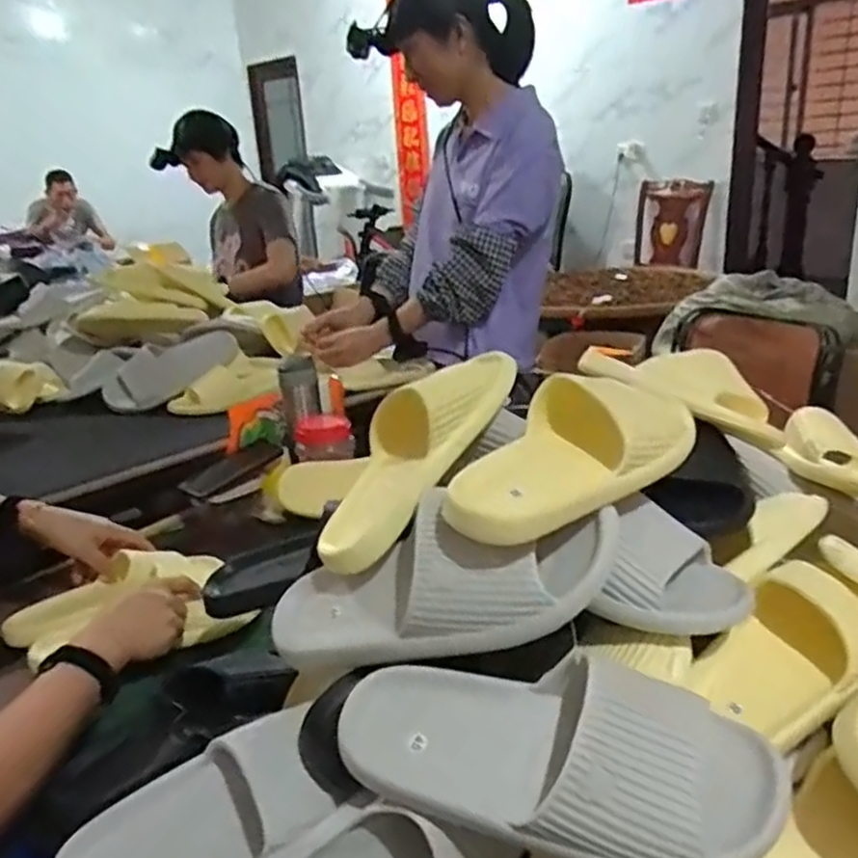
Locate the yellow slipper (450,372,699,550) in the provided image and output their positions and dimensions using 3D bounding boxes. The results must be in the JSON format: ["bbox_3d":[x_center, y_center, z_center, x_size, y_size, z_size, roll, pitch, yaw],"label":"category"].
[{"bbox_3d":[0.111,0.021,0.580,0.218,0.074,0.105,-31,50,-28],"label":"yellow slipper"}]

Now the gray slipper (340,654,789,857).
[{"bbox_3d":[0.081,0.208,0.484,0.276,0.082,0.113,10,52,18],"label":"gray slipper"}]

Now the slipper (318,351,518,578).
[{"bbox_3d":[-0.018,0.010,0.651,0.093,0.063,0.247,21,67,46],"label":"slipper"}]

